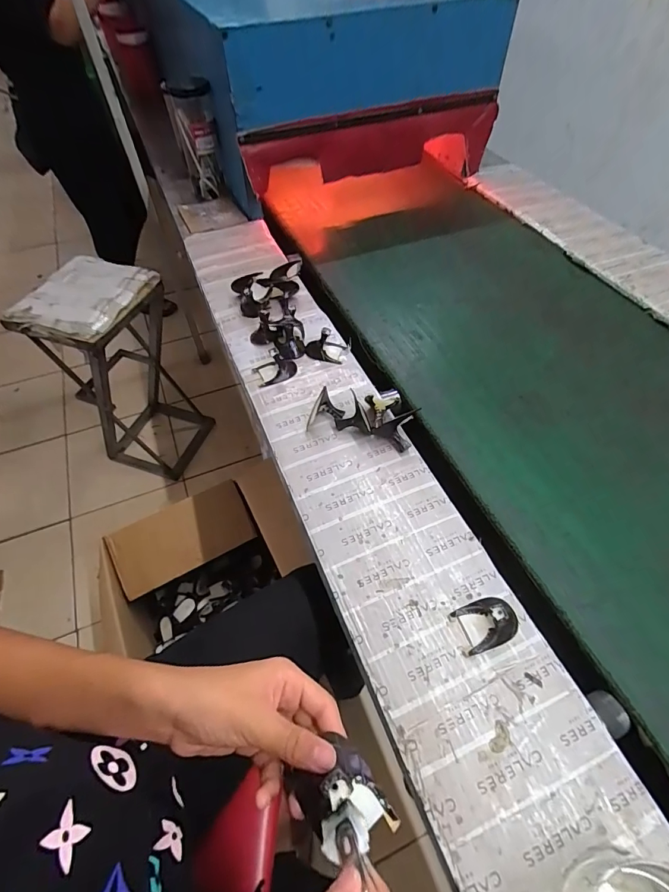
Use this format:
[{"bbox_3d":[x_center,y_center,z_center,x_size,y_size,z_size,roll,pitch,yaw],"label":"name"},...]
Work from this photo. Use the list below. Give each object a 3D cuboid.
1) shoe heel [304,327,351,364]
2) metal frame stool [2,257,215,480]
[{"bbox_3d":[-0.012,-0.182,0.736,0.079,0.045,0.057,7,53,4],"label":"shoe heel"},{"bbox_3d":[-0.664,-0.229,1.391,0.302,0.667,0.356,19,57,14],"label":"metal frame stool"}]

